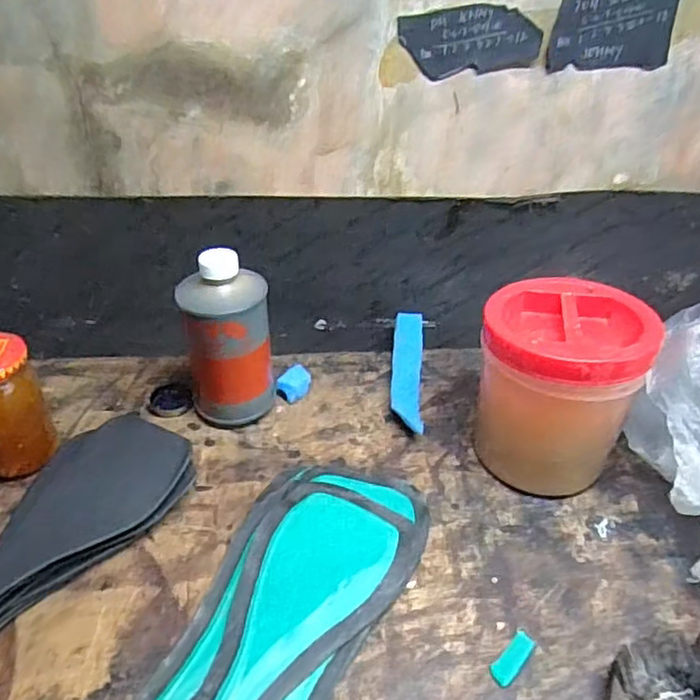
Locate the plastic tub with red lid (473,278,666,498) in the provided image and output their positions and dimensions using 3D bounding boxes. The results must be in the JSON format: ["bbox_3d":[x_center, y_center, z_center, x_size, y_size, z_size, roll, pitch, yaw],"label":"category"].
[{"bbox_3d":[0.162,0.032,0.492,0.114,0.146,0.114,1,36,0],"label":"plastic tub with red lid"}]

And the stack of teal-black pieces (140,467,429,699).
[{"bbox_3d":[-0.032,0.163,0.414,0.123,0.020,0.240,13,38,16],"label":"stack of teal-black pieces"}]

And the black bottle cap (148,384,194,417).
[{"bbox_3d":[-0.168,0.048,0.580,0.039,0.011,0.036,1,36,0],"label":"black bottle cap"}]

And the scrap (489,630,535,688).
[{"bbox_3d":[0.103,0.193,0.387,0.013,0.004,0.039,30,45,34],"label":"scrap"}]

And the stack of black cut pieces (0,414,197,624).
[{"bbox_3d":[-0.212,0.131,0.431,0.090,0.049,0.220,23,41,27],"label":"stack of black cut pieces"}]

